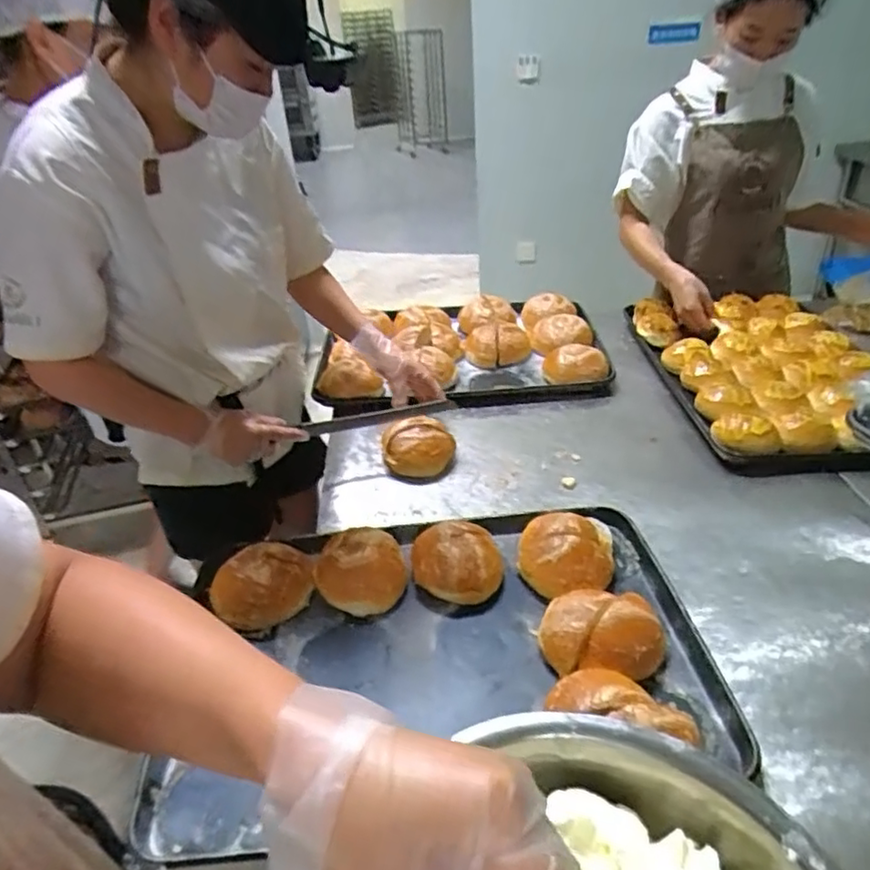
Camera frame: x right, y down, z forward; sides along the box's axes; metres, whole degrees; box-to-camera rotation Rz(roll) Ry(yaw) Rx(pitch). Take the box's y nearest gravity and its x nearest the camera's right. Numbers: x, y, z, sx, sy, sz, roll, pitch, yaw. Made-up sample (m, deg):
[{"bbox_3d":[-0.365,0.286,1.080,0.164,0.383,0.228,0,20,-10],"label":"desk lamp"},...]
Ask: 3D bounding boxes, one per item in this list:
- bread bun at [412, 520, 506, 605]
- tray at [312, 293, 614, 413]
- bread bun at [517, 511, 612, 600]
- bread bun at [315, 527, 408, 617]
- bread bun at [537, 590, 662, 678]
[{"bbox_3d":[0.028,0.167,0.830,0.122,0.061,0.107,8,35,14],"label":"bread bun"},{"bbox_3d":[0.052,-0.191,1.333,0.572,0.082,0.387,-2,34,1],"label":"tray"},{"bbox_3d":[0.175,0.157,0.826,0.125,0.055,0.137,3,34,8],"label":"bread bun"},{"bbox_3d":[-0.099,0.181,0.820,0.114,0.060,0.115,-2,34,1],"label":"bread bun"},{"bbox_3d":[0.191,0.230,0.715,0.138,0.060,0.102,4,34,10],"label":"bread bun"}]

